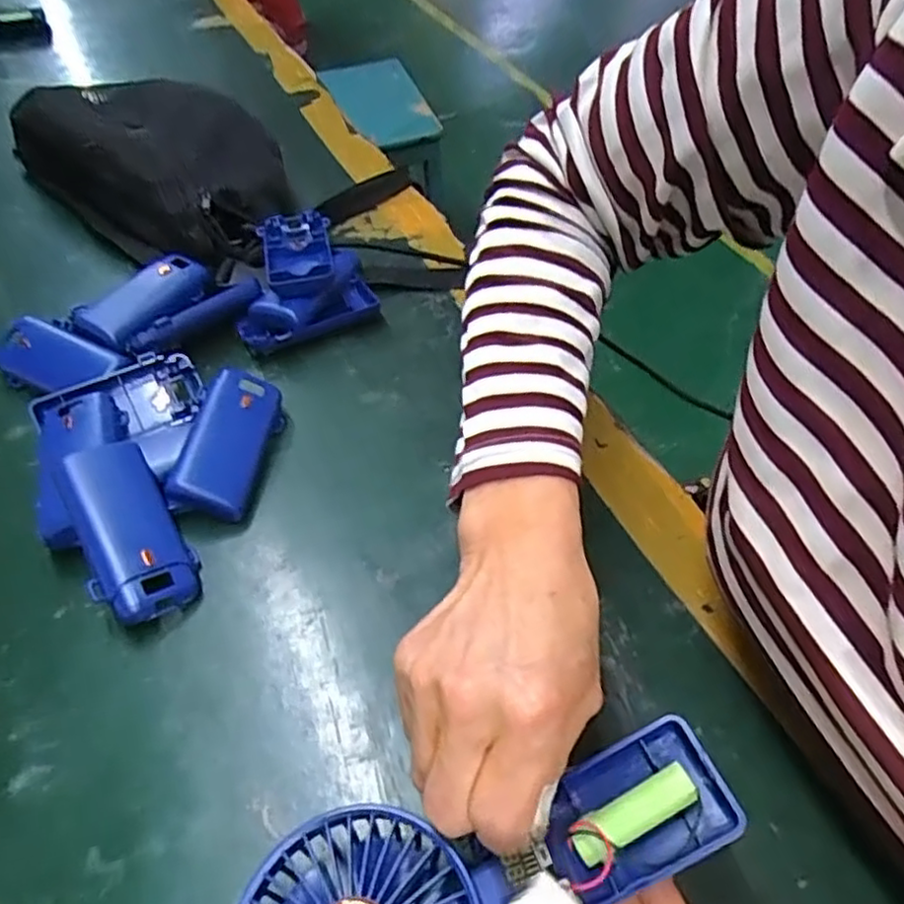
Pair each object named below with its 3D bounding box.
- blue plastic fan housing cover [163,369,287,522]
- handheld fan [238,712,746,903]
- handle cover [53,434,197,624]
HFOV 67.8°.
[{"bbox_3d":[-0.128,-0.005,0.387,0.045,0.022,0.090,33,49,-27],"label":"blue plastic fan housing cover"},{"bbox_3d":[0.013,0.153,0.237,0.177,0.032,0.079,-18,53,-13],"label":"handheld fan"},{"bbox_3d":[-0.166,0.039,0.342,0.044,0.030,0.093,-24,76,-19],"label":"handle cover"}]

